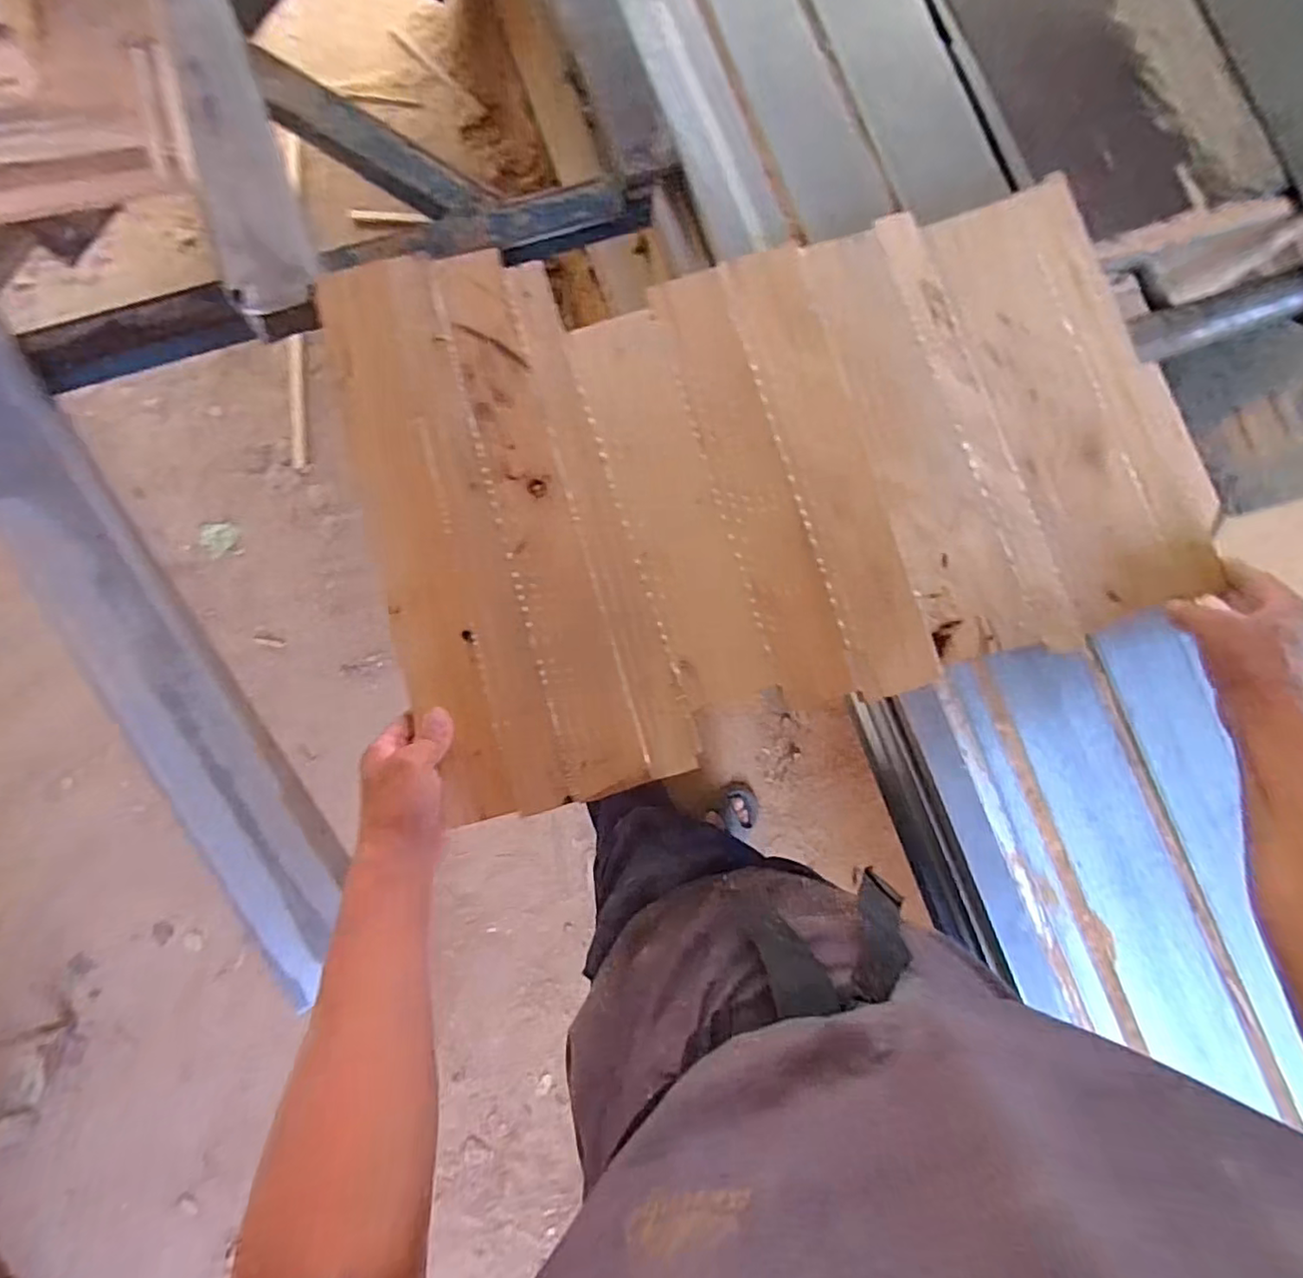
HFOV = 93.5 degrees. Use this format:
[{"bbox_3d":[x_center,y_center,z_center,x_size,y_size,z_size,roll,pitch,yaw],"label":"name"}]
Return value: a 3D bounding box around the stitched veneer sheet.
[{"bbox_3d":[0.099,-0.158,0.531,0.672,0.017,0.462,-15,84,-2],"label":"stitched veneer sheet"}]

